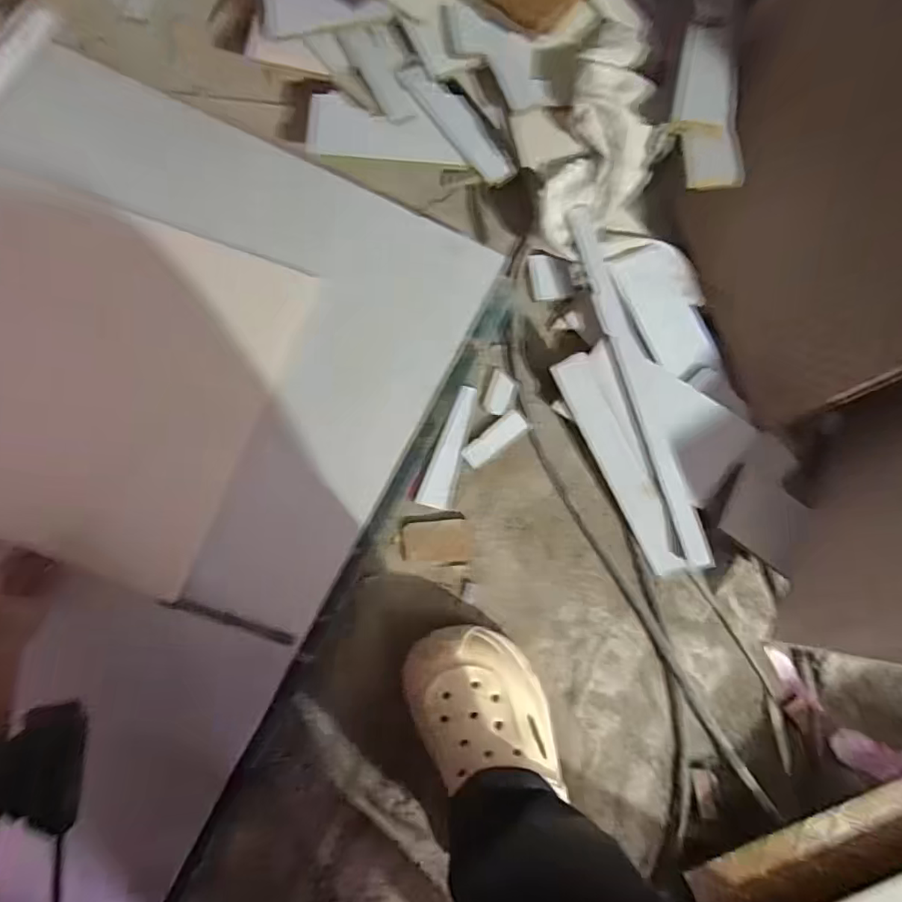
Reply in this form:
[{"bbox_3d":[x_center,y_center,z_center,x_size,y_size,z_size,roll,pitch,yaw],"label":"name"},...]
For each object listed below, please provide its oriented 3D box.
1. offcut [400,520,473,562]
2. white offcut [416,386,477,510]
[{"bbox_3d":[-0.014,0.096,0.600,0.075,0.012,0.043,0,80,-3],"label":"offcut"},{"bbox_3d":[0.000,-0.005,0.619,0.035,0.012,0.138,16,80,0],"label":"white offcut"}]

